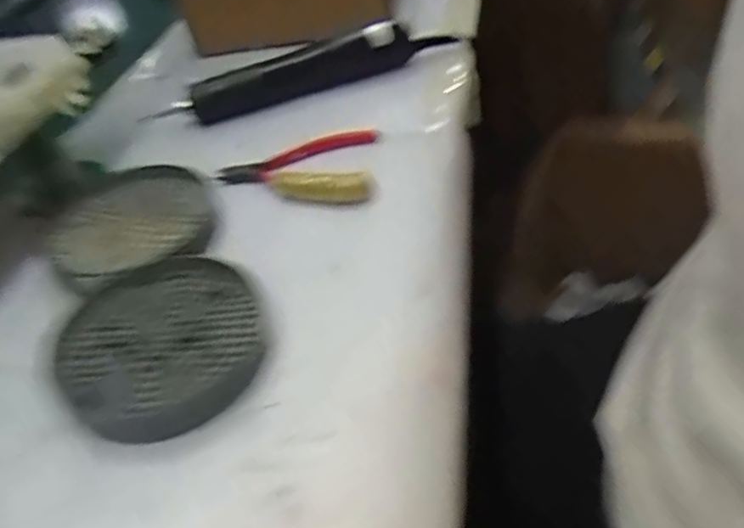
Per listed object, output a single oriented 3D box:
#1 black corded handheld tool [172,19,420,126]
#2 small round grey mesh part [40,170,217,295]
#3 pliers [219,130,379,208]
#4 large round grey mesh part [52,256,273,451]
[{"bbox_3d":[-0.062,-0.166,0.547,0.195,0.031,0.040,-24,46,-18],"label":"black corded handheld tool"},{"bbox_3d":[-0.157,-0.029,0.424,0.102,0.015,0.110,-3,43,3],"label":"small round grey mesh part"},{"bbox_3d":[-0.054,-0.071,0.458,0.108,0.013,0.086,-2,43,5],"label":"pliers"},{"bbox_3d":[-0.113,0.041,0.348,0.103,0.011,0.112,-23,45,-17],"label":"large round grey mesh part"}]

